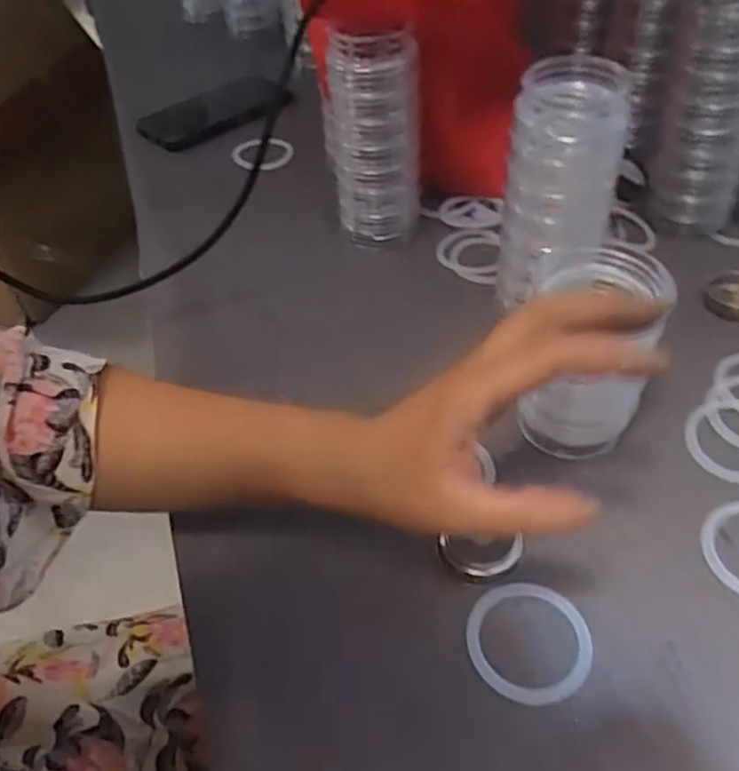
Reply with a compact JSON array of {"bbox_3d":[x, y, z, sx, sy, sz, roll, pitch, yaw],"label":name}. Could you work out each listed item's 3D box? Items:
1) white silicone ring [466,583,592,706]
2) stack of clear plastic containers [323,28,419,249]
[{"bbox_3d":[0.078,0.122,0.333,0.060,0.004,0.058,-2,46,3],"label":"white silicone ring"},{"bbox_3d":[0.004,-0.187,0.541,0.068,0.163,0.067,-7,46,-2],"label":"stack of clear plastic containers"}]

